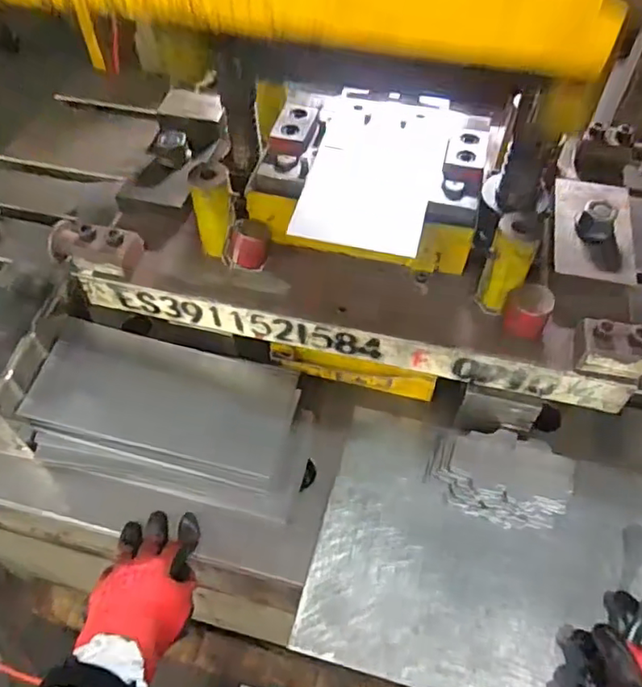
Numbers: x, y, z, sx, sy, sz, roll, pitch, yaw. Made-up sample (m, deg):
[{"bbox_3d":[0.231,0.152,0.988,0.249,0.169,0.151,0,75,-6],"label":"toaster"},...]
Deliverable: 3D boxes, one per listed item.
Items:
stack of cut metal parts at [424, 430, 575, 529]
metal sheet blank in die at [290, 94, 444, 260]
[{"bbox_3d":[0.183,0.136,0.601,0.140,0.043,0.090,8,54,6],"label":"stack of cut metal parts"},{"bbox_3d":[0.056,-0.180,0.593,0.120,0.010,0.213,12,59,8],"label":"metal sheet blank in die"}]

